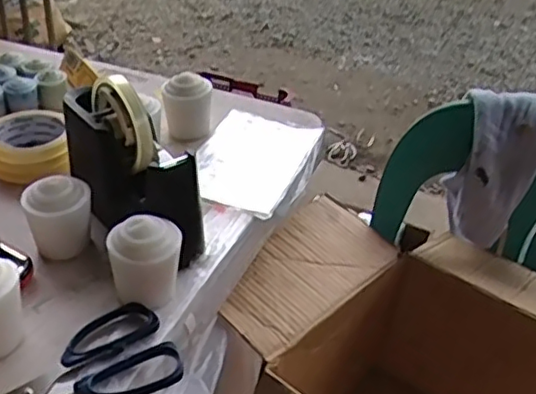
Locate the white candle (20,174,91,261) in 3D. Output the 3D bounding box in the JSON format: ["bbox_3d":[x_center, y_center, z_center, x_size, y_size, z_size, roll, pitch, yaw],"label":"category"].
[{"bbox_3d":[-0.182,0.017,0.545,0.053,0.063,0.045,-7,36,-17],"label":"white candle"}]

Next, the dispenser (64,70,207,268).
[{"bbox_3d":[-0.126,-0.029,0.554,0.193,0.124,0.053,31,42,33],"label":"dispenser"}]

